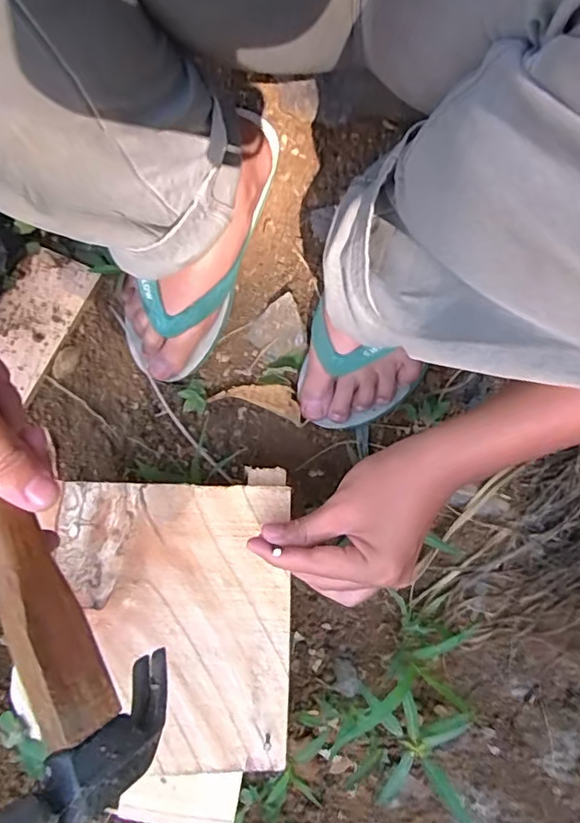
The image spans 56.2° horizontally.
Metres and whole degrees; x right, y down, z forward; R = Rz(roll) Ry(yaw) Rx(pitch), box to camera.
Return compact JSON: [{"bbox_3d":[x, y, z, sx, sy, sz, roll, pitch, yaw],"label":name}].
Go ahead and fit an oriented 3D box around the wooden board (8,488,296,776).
[{"bbox_3d":[-0.094,0.153,0.396,0.185,0.019,0.196,1,78,-1],"label":"wooden board"}]

